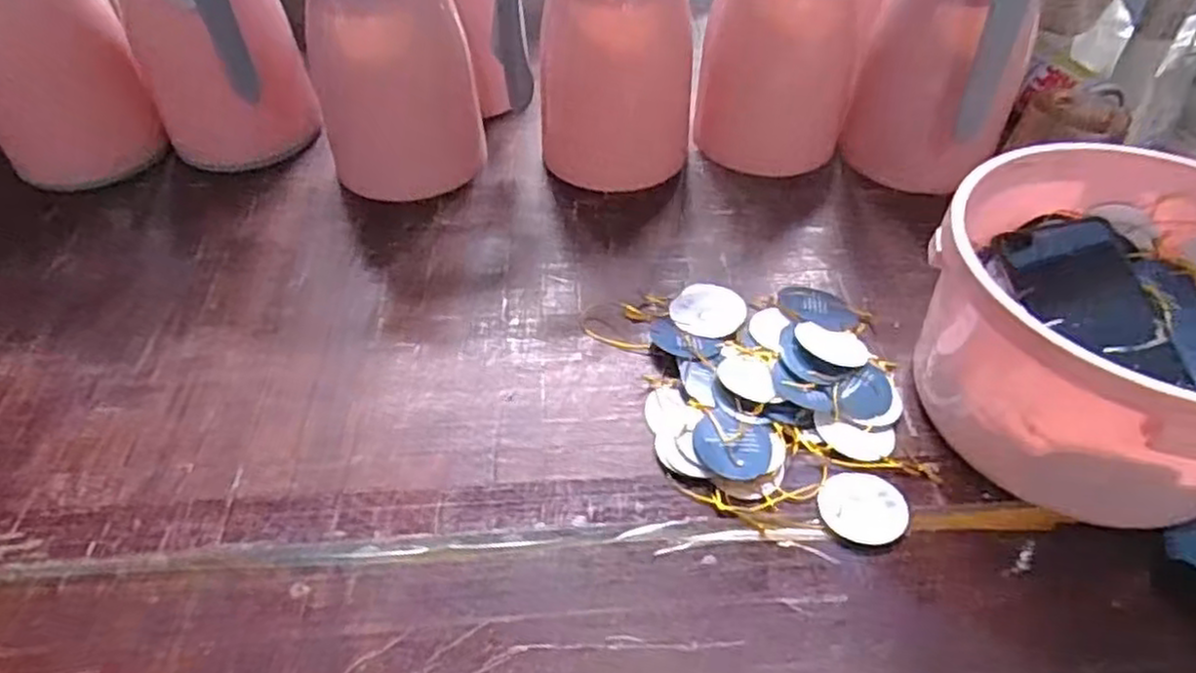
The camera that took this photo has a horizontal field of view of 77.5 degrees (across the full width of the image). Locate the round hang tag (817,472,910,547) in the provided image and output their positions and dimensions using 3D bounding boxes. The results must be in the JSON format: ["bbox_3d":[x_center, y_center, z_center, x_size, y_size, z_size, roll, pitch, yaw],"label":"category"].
[{"bbox_3d":[0.161,0.104,0.451,0.051,0.004,0.046,-5,46,-5],"label":"round hang tag"}]

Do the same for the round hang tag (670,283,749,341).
[{"bbox_3d":[0.084,-0.020,0.568,0.055,0.005,0.060,0,45,0],"label":"round hang tag"}]

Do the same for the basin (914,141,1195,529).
[{"bbox_3d":[0.318,0.000,0.460,0.216,0.138,0.208,0,45,0],"label":"basin"}]

